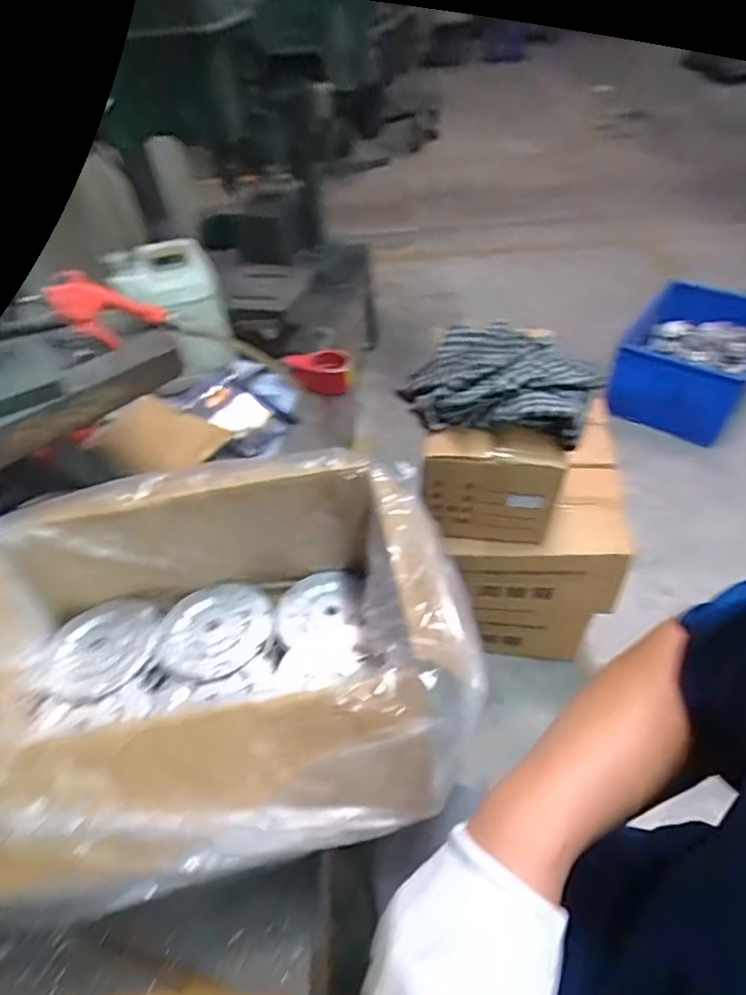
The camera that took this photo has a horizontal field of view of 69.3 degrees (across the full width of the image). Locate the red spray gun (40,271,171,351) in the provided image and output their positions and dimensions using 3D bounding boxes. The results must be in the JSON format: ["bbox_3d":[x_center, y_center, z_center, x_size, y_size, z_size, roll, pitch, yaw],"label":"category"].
[{"bbox_3d":[-0.316,-0.230,0.643,0.113,0.080,0.032,-26,50,-17],"label":"red spray gun"}]

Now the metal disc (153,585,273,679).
[{"bbox_3d":[-0.199,0.164,0.674,0.141,0.024,0.128,7,48,12],"label":"metal disc"}]

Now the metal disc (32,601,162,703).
[{"bbox_3d":[-0.336,0.185,0.655,0.141,0.015,0.123,-8,47,-2],"label":"metal disc"}]

